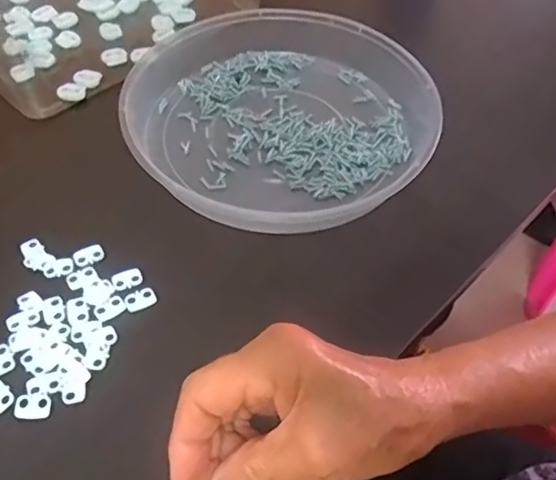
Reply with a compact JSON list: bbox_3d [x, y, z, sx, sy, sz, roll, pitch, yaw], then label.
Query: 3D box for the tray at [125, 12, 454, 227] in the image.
[{"bbox_3d":[-0.003,-0.103,0.456,0.227,0.040,0.236,2,51,-3],"label":"tray"}]

